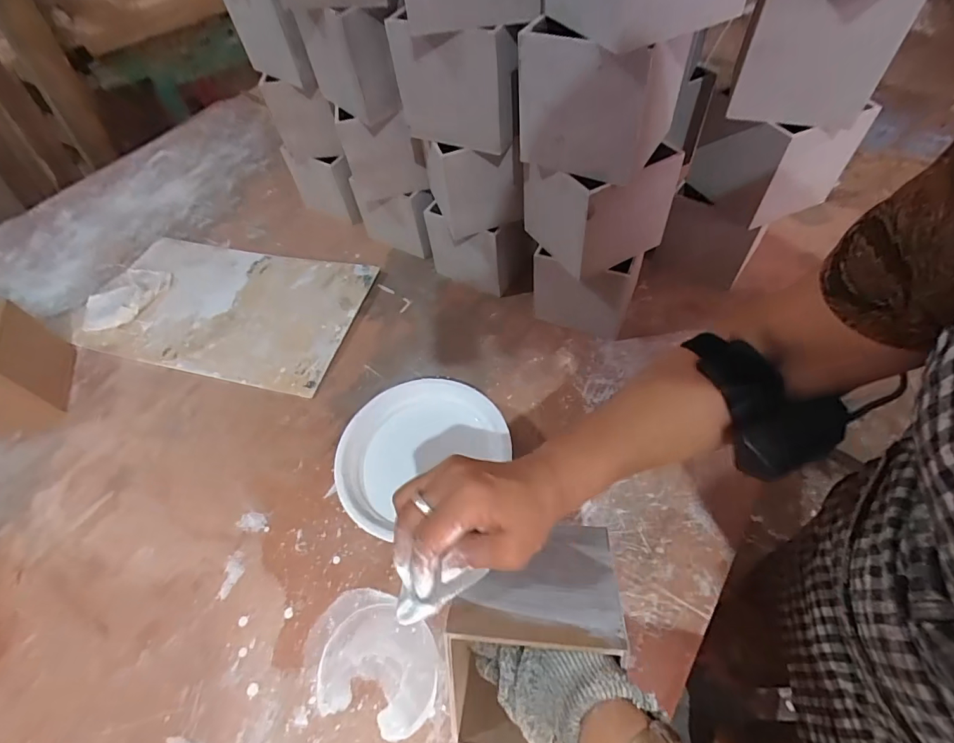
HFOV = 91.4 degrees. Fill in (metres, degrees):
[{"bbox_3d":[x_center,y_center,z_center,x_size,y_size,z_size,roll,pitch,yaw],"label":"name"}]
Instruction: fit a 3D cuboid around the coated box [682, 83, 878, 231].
[{"bbox_3d":[0.322,-0.246,0.515,0.115,0.104,0.120,-19,54,-6],"label":"coated box"}]

